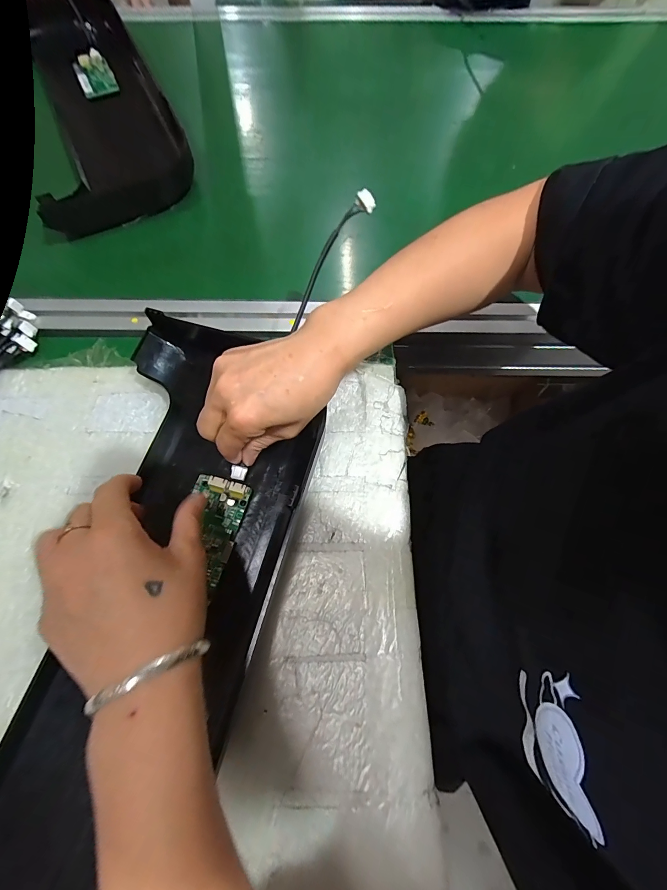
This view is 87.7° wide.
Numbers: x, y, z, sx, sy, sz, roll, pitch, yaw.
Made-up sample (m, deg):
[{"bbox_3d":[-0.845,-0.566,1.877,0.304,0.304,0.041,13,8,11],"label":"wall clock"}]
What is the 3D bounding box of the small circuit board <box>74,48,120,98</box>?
[{"bbox_3d":[-0.355,-0.551,0.515,0.050,0.013,0.098,-24,70,-8],"label":"small circuit board"}]

